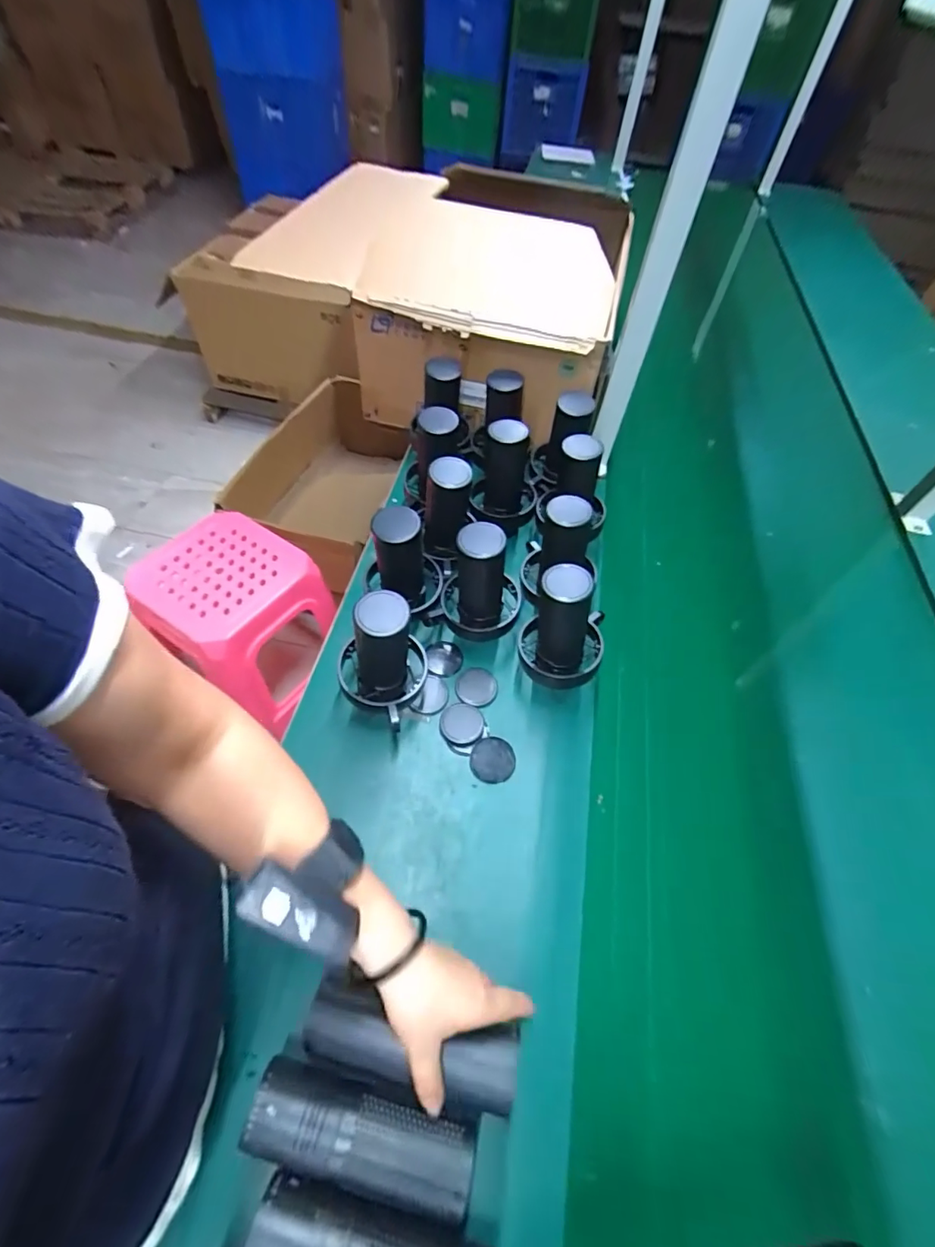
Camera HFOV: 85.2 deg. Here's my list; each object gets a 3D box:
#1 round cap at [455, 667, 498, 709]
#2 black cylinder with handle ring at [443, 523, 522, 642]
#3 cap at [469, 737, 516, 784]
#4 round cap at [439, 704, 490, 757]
[{"bbox_3d":[0.012,0.078,0.630,0.051,0.009,0.054,2,54,-3],"label":"round cap"},{"bbox_3d":[0.020,-0.056,0.608,0.099,0.144,0.099,4,54,-1],"label":"black cylinder with handle ring"},{"bbox_3d":[0.028,0.154,0.572,0.049,0.004,0.049,-2,70,6],"label":"cap"},{"bbox_3d":[-0.004,0.120,0.595,0.052,0.011,0.059,-26,60,-21],"label":"round cap"}]

